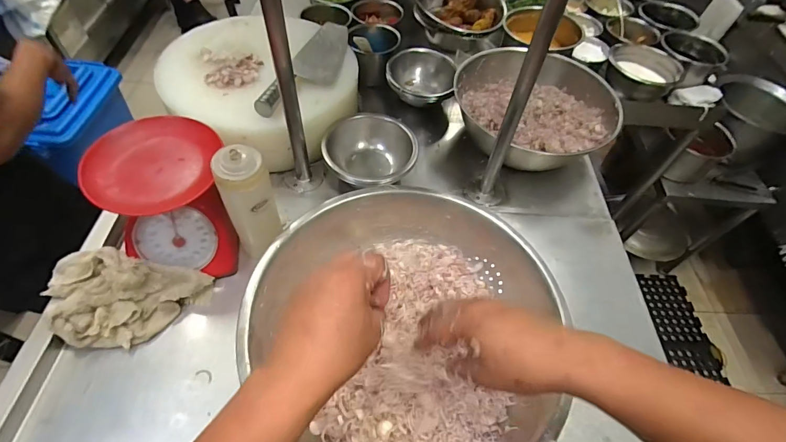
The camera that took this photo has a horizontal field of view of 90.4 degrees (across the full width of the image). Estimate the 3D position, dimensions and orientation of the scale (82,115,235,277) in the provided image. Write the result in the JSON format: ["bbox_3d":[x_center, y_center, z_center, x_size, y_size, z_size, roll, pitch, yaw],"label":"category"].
[{"bbox_3d":[-0.300,-0.031,0.531,0.150,0.144,0.165,-10,56,-12],"label":"scale"}]

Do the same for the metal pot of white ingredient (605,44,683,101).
[{"bbox_3d":[0.612,-0.371,0.975,0.168,0.069,0.134,38,60,20],"label":"metal pot of white ingredient"}]

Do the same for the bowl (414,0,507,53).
[{"bbox_3d":[0.156,-0.508,0.950,0.225,0.111,0.187,6,54,-1],"label":"bowl"}]

